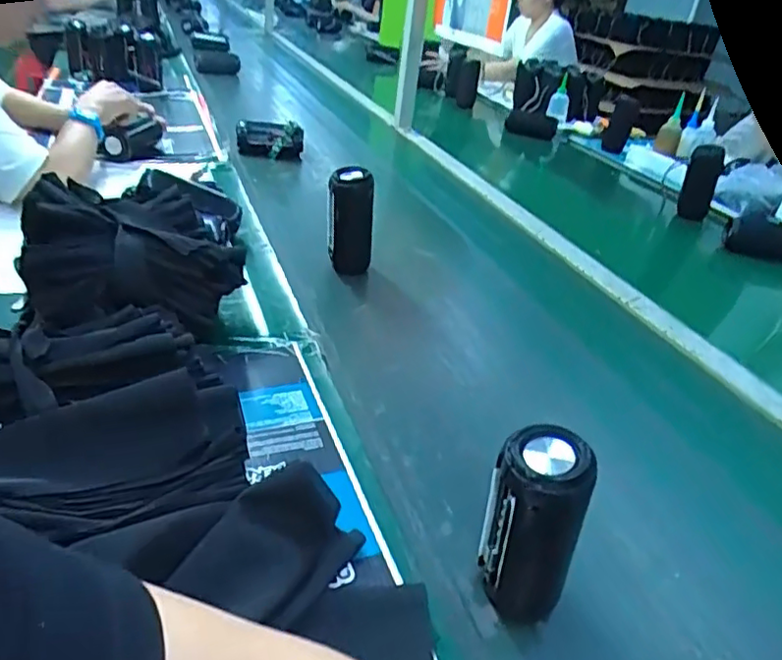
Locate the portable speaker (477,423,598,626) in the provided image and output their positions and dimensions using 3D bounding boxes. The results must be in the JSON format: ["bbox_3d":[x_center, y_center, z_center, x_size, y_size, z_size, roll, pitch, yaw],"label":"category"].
[{"bbox_3d":[0.099,0.143,0.438,0.066,0.149,0.055,16,33,14],"label":"portable speaker"}]

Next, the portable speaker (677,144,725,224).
[{"bbox_3d":[0.637,-0.300,1.261,0.060,0.167,0.065,22,35,22],"label":"portable speaker"}]

